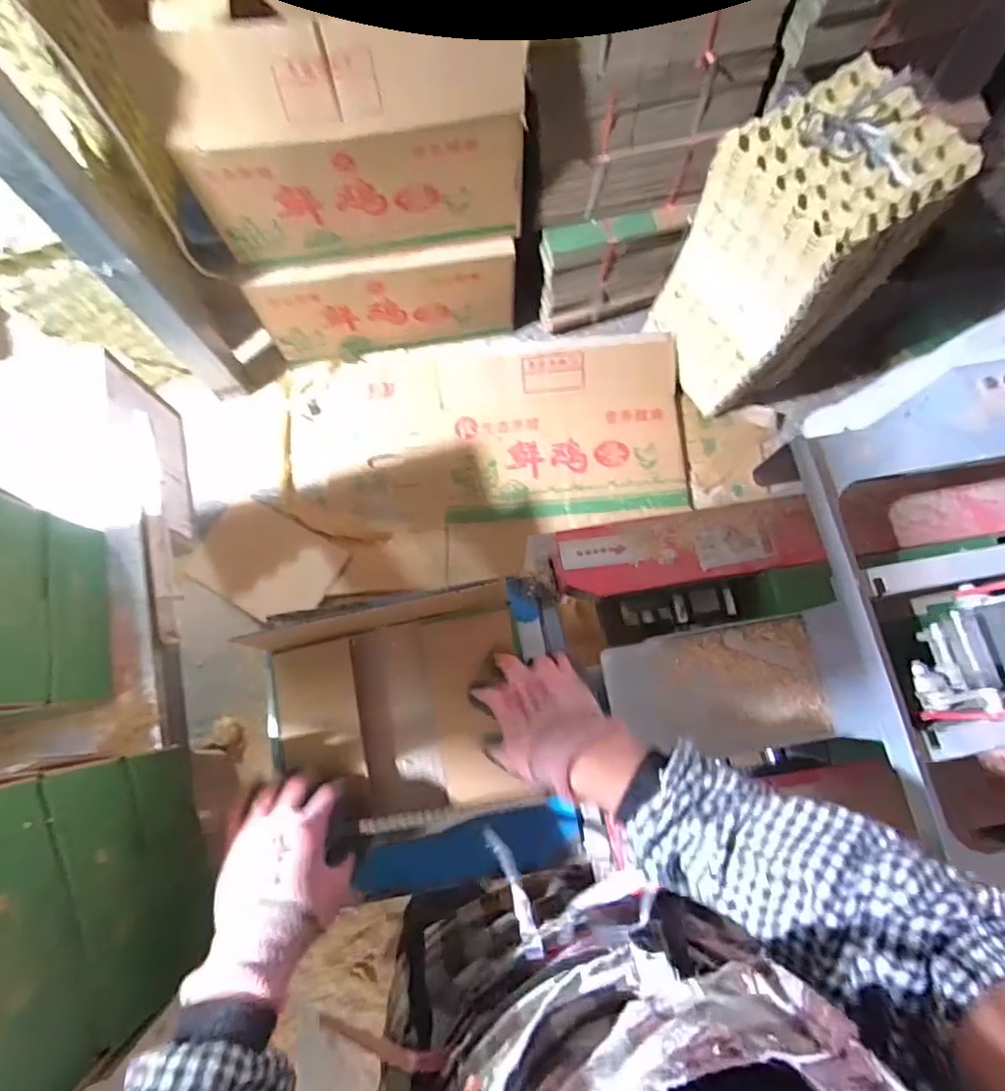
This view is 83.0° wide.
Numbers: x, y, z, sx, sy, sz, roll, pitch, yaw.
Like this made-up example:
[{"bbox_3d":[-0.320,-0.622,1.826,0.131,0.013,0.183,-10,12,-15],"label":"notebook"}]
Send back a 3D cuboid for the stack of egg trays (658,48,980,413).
[{"bbox_3d":[0.580,-0.586,1.200,0.290,0.558,0.310,-32,78,-7],"label":"stack of egg trays"}]

